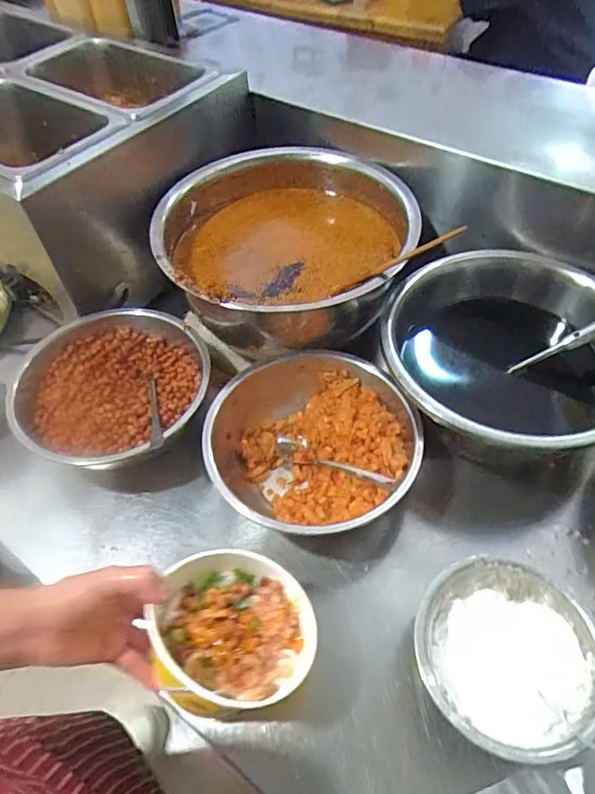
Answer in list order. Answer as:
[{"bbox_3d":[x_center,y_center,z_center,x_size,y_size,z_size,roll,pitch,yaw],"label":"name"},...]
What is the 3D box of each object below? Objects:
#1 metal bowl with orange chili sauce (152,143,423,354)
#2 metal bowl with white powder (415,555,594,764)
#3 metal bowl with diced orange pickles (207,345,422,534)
[{"bbox_3d":[-0.011,-0.183,0.654,0.293,0.123,0.295,-2,53,2],"label":"metal bowl with orange chili sauce"},{"bbox_3d":[0.170,0.214,0.432,0.137,0.055,0.141,-2,53,2],"label":"metal bowl with white powder"},{"bbox_3d":[0.017,0.054,0.550,0.208,0.089,0.205,-2,53,2],"label":"metal bowl with diced orange pickles"}]

